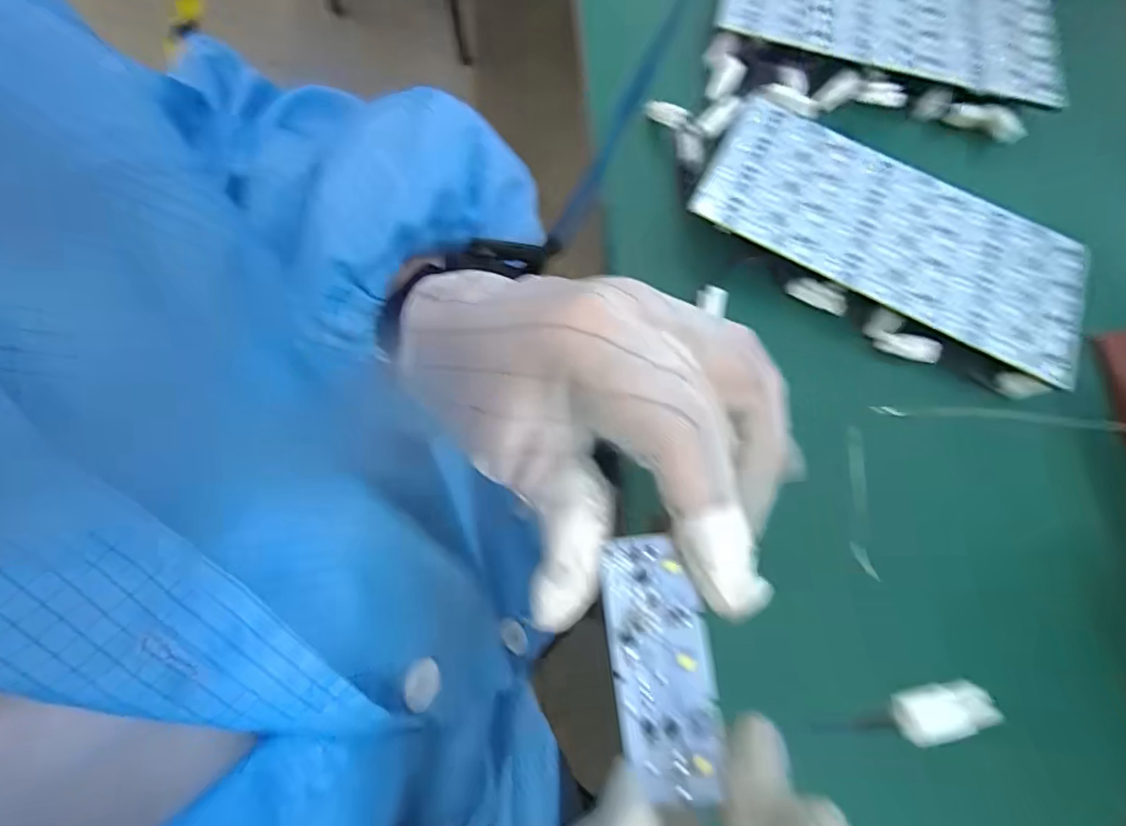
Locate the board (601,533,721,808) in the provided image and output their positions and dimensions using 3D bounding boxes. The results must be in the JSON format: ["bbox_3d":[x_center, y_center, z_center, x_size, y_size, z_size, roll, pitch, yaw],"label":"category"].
[{"bbox_3d":[0.025,0.064,0.142,0.024,0.006,0.063,-8,80,-4],"label":"board"}]

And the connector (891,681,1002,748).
[{"bbox_3d":[0.105,0.082,0.152,0.028,0.004,0.013,-12,73,-6],"label":"connector"}]

